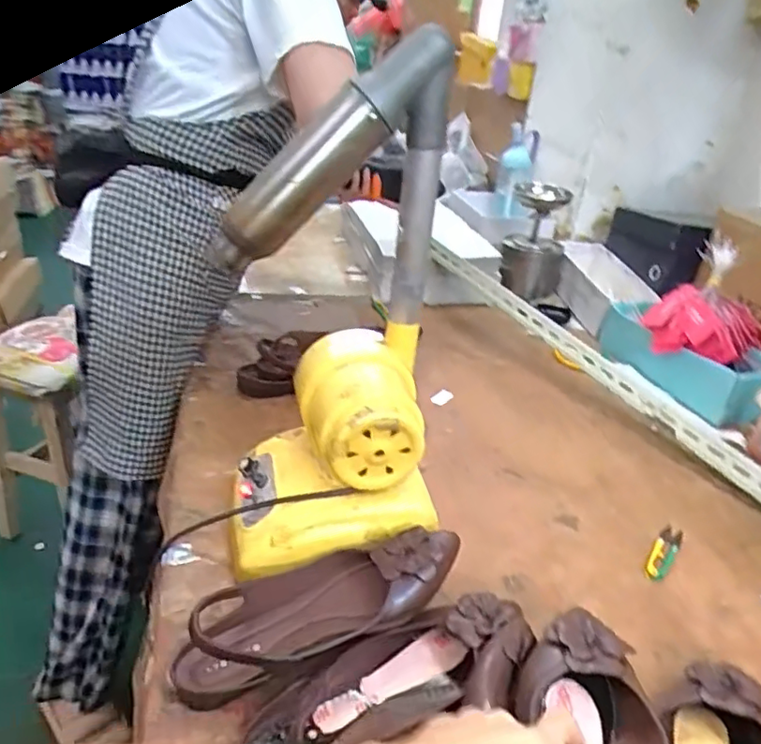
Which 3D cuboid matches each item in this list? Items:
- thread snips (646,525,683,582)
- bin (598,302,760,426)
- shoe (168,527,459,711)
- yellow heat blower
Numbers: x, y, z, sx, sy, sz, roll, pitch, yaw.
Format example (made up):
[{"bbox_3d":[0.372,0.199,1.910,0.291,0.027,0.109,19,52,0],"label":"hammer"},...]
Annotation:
[{"bbox_3d":[0.331,0.211,0.684,0.025,0.012,0.092,25,34,31],"label":"thread snips"},{"bbox_3d":[0.532,-0.024,1.033,0.136,0.091,0.336,-7,31,-22],"label":"bin"},{"bbox_3d":[-0.052,0.209,0.529,0.264,0.079,0.096,-19,35,-17],"label":"shoe"},{"bbox_3d":[-0.042,-0.044,0.548,0.202,0.453,0.163,-1,29,-12],"label":"yellow heat blower"}]

